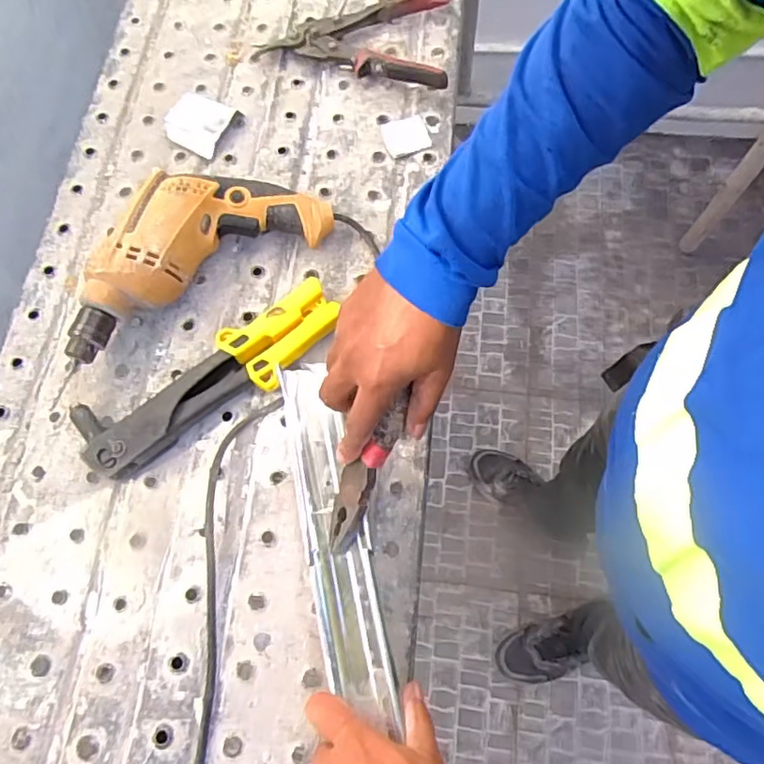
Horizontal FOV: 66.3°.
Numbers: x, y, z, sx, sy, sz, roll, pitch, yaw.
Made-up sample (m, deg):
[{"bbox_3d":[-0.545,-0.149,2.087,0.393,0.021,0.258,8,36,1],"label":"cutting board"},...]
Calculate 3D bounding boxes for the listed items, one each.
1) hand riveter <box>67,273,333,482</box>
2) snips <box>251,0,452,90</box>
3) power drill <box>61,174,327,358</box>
[{"bbox_3d":[-0.146,-0.004,0.515,0.239,0.031,0.073,-31,71,-9],"label":"hand riveter"},{"bbox_3d":[-0.034,-0.388,0.658,0.214,0.031,0.136,4,70,4],"label":"snips"},{"bbox_3d":[-0.182,-0.133,0.547,0.266,0.067,0.122,-33,71,-9],"label":"power drill"}]

